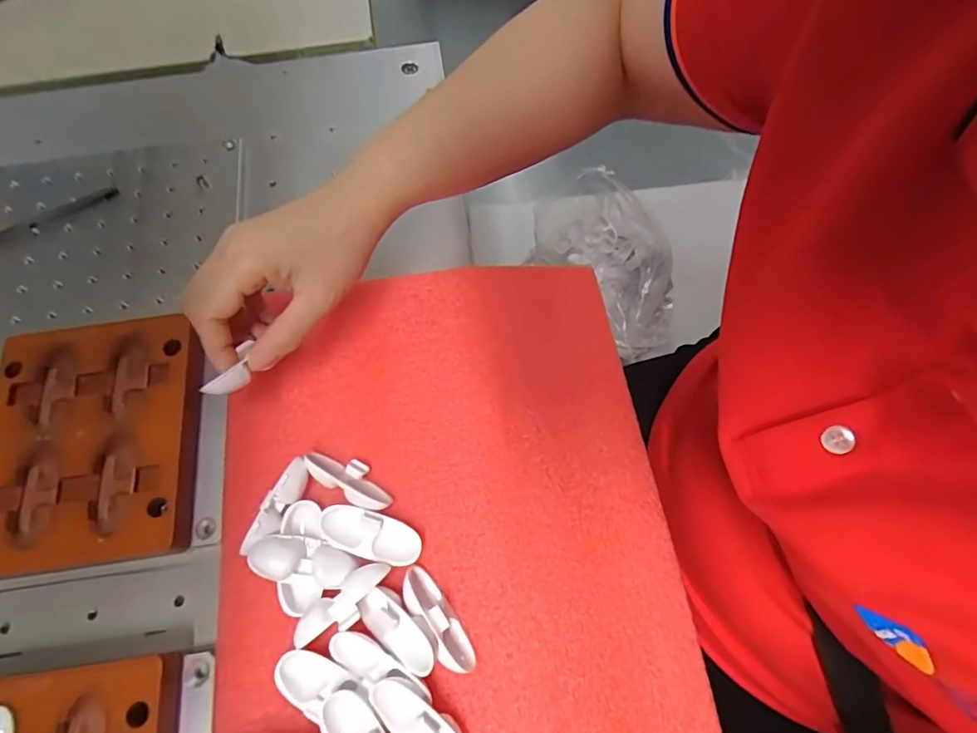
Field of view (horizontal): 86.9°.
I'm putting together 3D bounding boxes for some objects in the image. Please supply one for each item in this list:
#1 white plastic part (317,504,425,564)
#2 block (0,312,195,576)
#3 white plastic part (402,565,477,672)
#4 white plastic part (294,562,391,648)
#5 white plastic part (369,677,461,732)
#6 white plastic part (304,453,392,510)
[{"bbox_3d":[-0.066,0.096,0.292,0.058,0.016,0.024,14,68,9],"label":"white plastic part"},{"bbox_3d":[-0.241,0.044,0.317,0.120,0.025,0.146,-8,66,0],"label":"block"},{"bbox_3d":[-0.028,0.134,0.273,0.016,0.022,0.057,-36,69,-12],"label":"white plastic part"},{"bbox_3d":[-0.076,0.125,0.271,0.055,0.011,0.021,-33,69,-11],"label":"white plastic part"},{"bbox_3d":[-0.033,0.176,0.251,0.058,0.013,0.023,45,75,-1],"label":"white plastic part"},{"bbox_3d":[-0.081,0.065,0.303,0.055,0.020,0.022,26,71,14],"label":"white plastic part"}]

